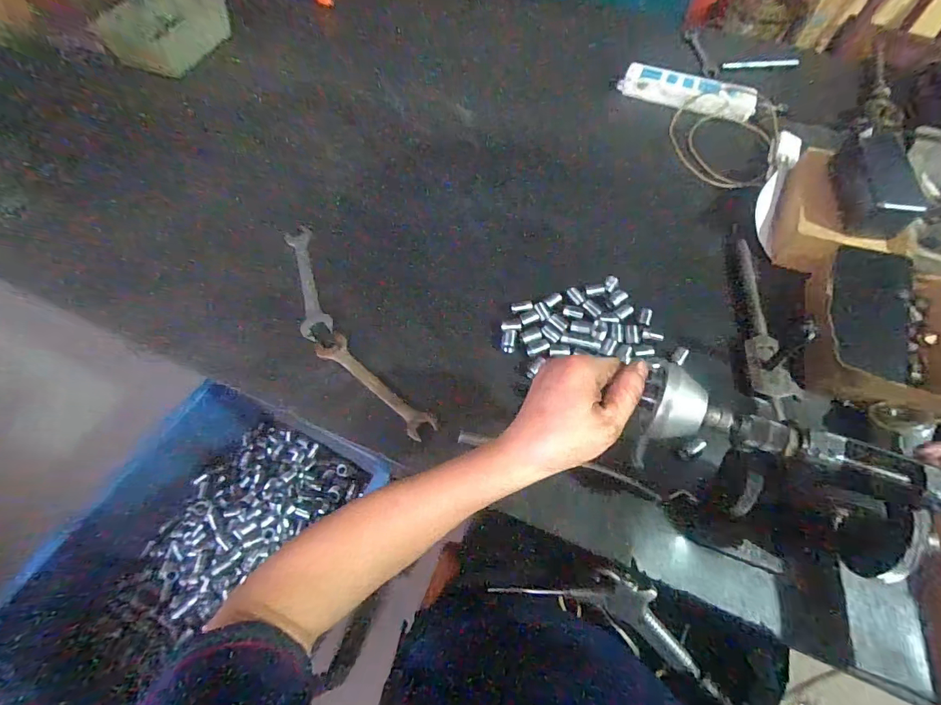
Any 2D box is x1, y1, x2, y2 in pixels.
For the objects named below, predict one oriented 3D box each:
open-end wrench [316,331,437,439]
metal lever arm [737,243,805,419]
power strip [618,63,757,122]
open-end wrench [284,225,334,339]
[{"bbox_3d":[-0.111,0.035,0.496,0.177,0.008,0.034,39,68,19],"label":"open-end wrench"},{"bbox_3d":[0.335,-0.037,0.513,0.048,0.012,0.231,2,62,2],"label":"metal lever arm"},{"bbox_3d":[0.350,-0.425,0.705,0.205,0.033,0.063,25,65,13],"label":"power strip"},{"bbox_3d":[-0.209,-0.093,0.561,0.036,0.014,0.178,-17,63,-8],"label":"open-end wrench"}]

